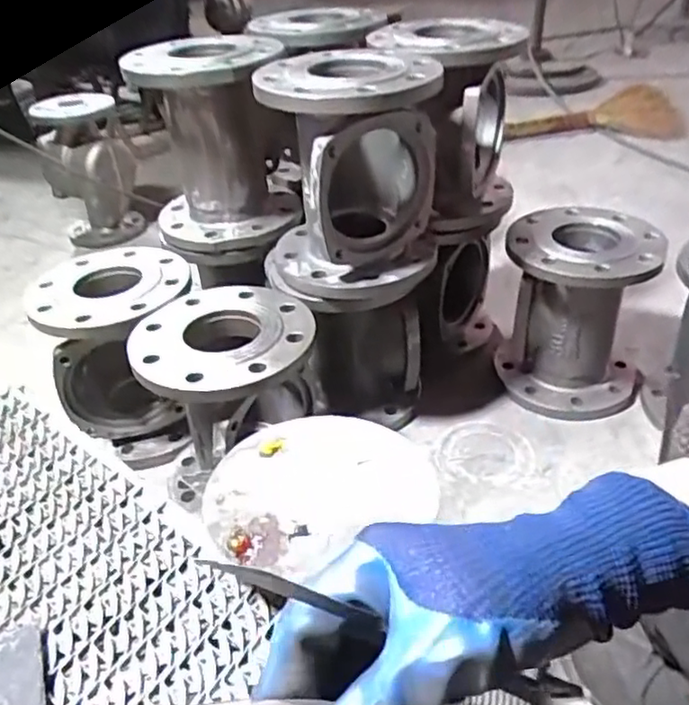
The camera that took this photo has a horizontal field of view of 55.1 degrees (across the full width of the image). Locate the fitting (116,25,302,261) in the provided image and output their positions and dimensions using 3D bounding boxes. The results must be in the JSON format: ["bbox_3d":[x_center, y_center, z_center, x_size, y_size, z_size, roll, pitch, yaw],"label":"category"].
[{"bbox_3d":[-0.158,-0.254,0.839,0.184,0.256,0.234,-7,35,-5],"label":"fitting"}]

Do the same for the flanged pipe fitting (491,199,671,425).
[{"bbox_3d":[0.324,-0.048,0.924,0.196,0.246,0.171,-1,35,3],"label":"flanged pipe fitting"}]

